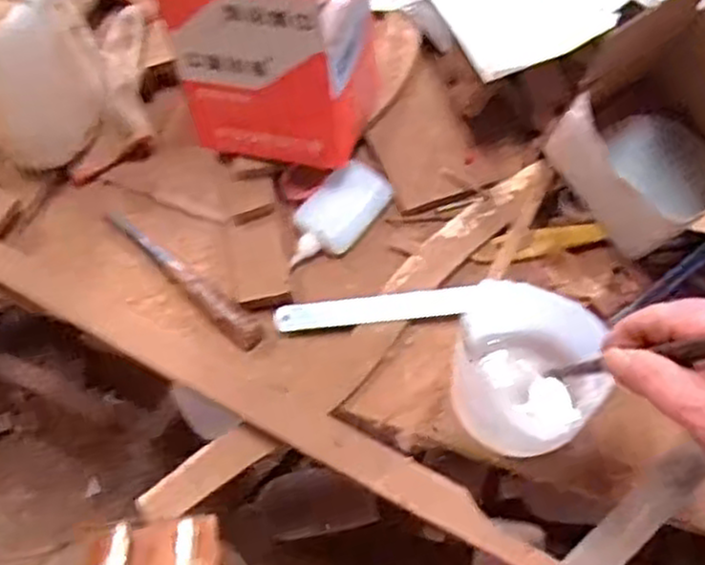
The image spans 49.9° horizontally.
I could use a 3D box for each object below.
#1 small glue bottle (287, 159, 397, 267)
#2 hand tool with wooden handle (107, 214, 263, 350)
[{"bbox_3d":[-0.012,-0.054,0.600,0.049,0.025,0.093,34,71,17],"label":"small glue bottle"},{"bbox_3d":[-0.132,-0.007,0.586,0.163,0.019,0.022,39,73,19],"label":"hand tool with wooden handle"}]

